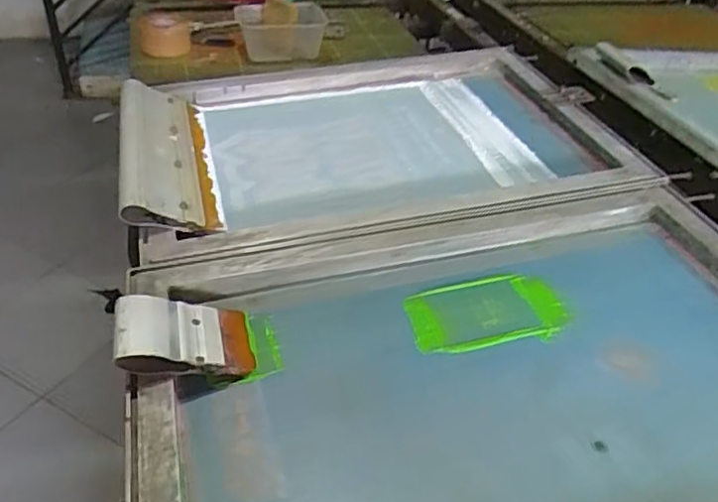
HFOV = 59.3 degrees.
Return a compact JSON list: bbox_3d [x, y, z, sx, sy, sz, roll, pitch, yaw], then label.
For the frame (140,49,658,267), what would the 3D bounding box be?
[{"bbox_3d":[0.023,-0.174,0.951,0.679,0.063,0.479,-8,40,-15],"label":"frame"}]

